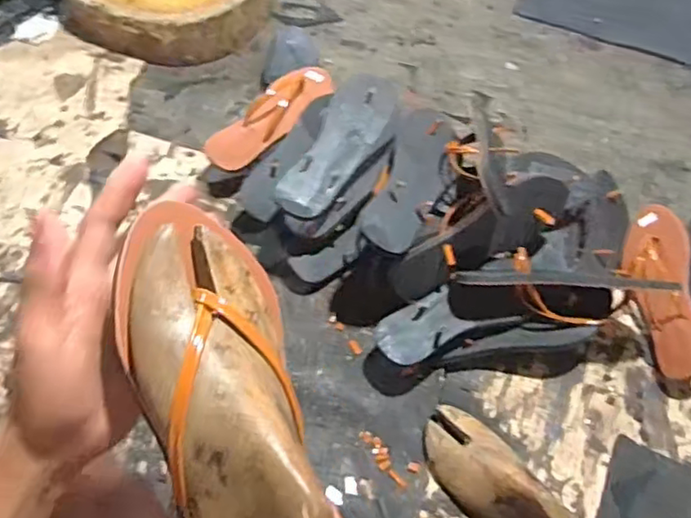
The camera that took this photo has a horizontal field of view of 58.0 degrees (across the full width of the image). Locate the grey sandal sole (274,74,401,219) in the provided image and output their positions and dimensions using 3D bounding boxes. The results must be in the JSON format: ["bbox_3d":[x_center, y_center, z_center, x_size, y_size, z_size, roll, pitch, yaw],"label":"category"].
[{"bbox_3d":[-0.002,-0.153,0.832,0.096,0.026,0.251,21,58,9],"label":"grey sandal sole"}]

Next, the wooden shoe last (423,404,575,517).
[{"bbox_3d":[0.177,0.258,0.658,0.067,0.076,0.247,-30,64,-21],"label":"wooden shoe last"}]

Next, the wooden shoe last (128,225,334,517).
[{"bbox_3d":[-0.054,0.094,0.309,0.073,0.064,0.227,-16,71,-14],"label":"wooden shoe last"}]

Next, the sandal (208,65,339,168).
[{"bbox_3d":[-0.101,-0.219,0.925,0.071,0.042,0.240,30,60,14],"label":"sandal"}]

